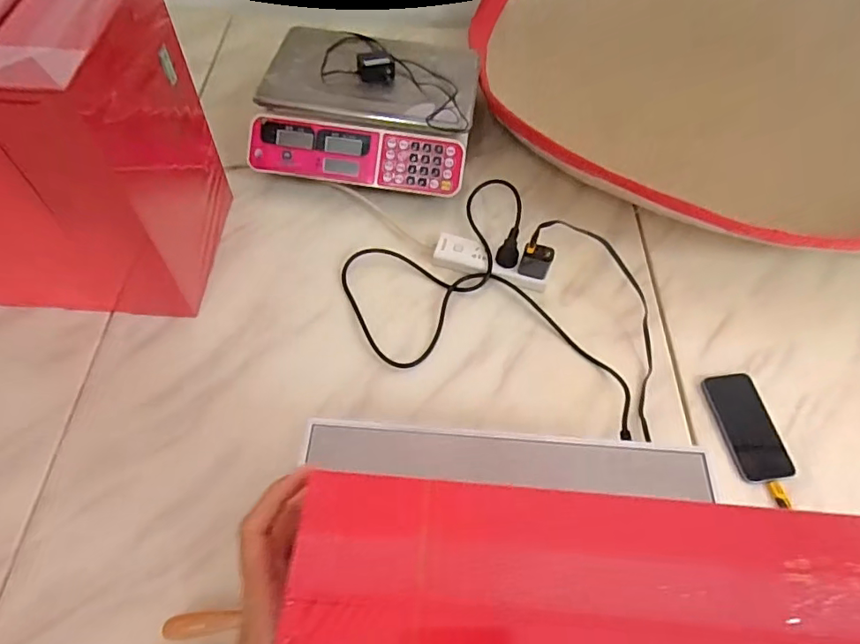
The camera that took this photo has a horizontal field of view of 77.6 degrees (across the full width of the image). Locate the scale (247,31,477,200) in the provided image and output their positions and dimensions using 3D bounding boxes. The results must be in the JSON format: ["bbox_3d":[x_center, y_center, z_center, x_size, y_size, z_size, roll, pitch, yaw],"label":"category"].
[{"bbox_3d":[-0.103,-0.363,0.921,0.349,0.115,0.293,7,58,1],"label":"scale"}]

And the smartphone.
[{"bbox_3d":[0.420,0.138,0.707,0.073,0.011,0.143,-5,58,-6],"label":"smartphone"}]

